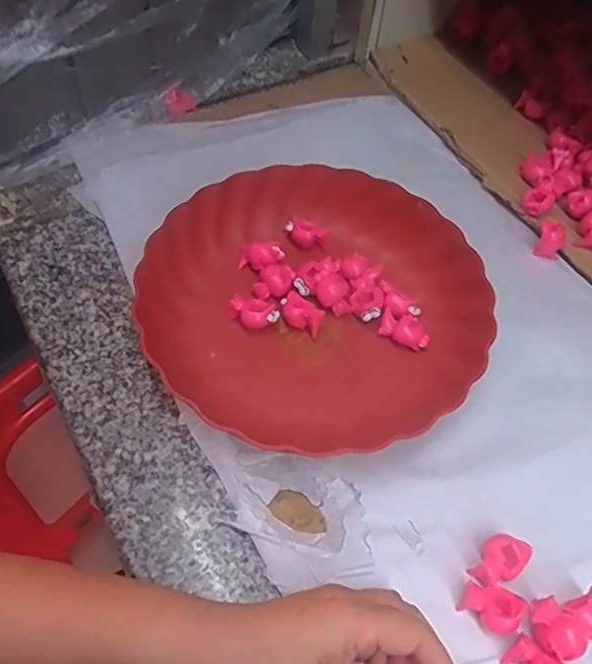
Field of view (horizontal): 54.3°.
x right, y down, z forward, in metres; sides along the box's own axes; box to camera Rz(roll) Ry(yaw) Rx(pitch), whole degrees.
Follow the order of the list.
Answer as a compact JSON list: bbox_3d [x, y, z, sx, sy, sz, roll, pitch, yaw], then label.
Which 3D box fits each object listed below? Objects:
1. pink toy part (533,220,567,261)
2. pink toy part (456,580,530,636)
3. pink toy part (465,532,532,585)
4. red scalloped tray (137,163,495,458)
[{"bbox_3d":[0.211,-0.076,0.478,0.021,0.028,0.019,26,64,14],"label":"pink toy part"},{"bbox_3d":[0.111,0.156,0.329,0.032,0.015,0.025,38,67,19],"label":"pink toy part"},{"bbox_3d":[0.120,0.135,0.343,0.035,0.016,0.023,-22,63,-12],"label":"pink toy part"},{"bbox_3d":[0.013,-0.028,0.421,0.241,0.040,0.229,-8,61,-5],"label":"red scalloped tray"}]

